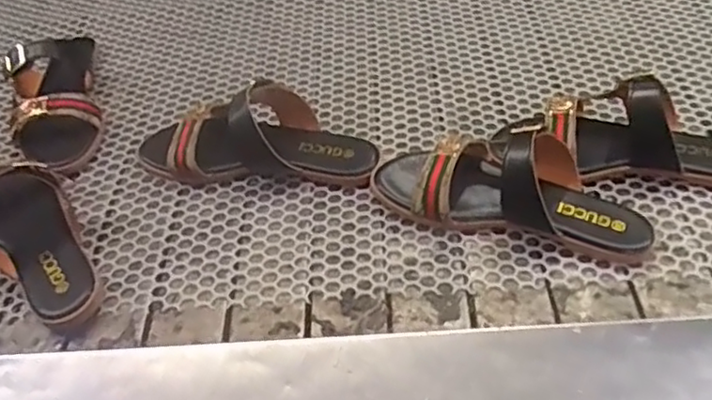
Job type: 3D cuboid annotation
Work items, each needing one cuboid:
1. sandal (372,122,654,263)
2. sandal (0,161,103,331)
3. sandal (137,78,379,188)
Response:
[{"bbox_3d":[0.132,-0.022,0.565,0.231,0.084,0.093,8,48,14],"label":"sandal"},{"bbox_3d":[-0.290,0.021,0.567,0.088,0.073,0.198,-35,54,-23],"label":"sandal"},{"bbox_3d":[-0.102,-0.065,0.632,0.238,0.077,0.075,1,47,7],"label":"sandal"}]

